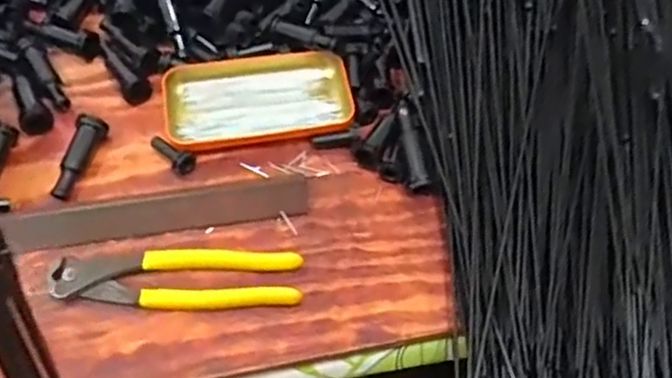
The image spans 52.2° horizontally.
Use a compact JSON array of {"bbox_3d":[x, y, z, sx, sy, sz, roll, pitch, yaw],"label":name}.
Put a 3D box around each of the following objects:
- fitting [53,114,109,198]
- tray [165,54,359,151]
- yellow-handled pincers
[{"bbox_3d":[-0.190,-0.023,0.506,0.019,0.015,0.067,15,59,6],"label":"fitting"},{"bbox_3d":[-0.061,-0.072,0.544,0.144,0.022,0.081,-8,60,-8],"label":"tray"},{"bbox_3d":[-0.106,0.060,0.463,0.163,0.013,0.039,-1,59,-4],"label":"yellow-handled pincers"}]

